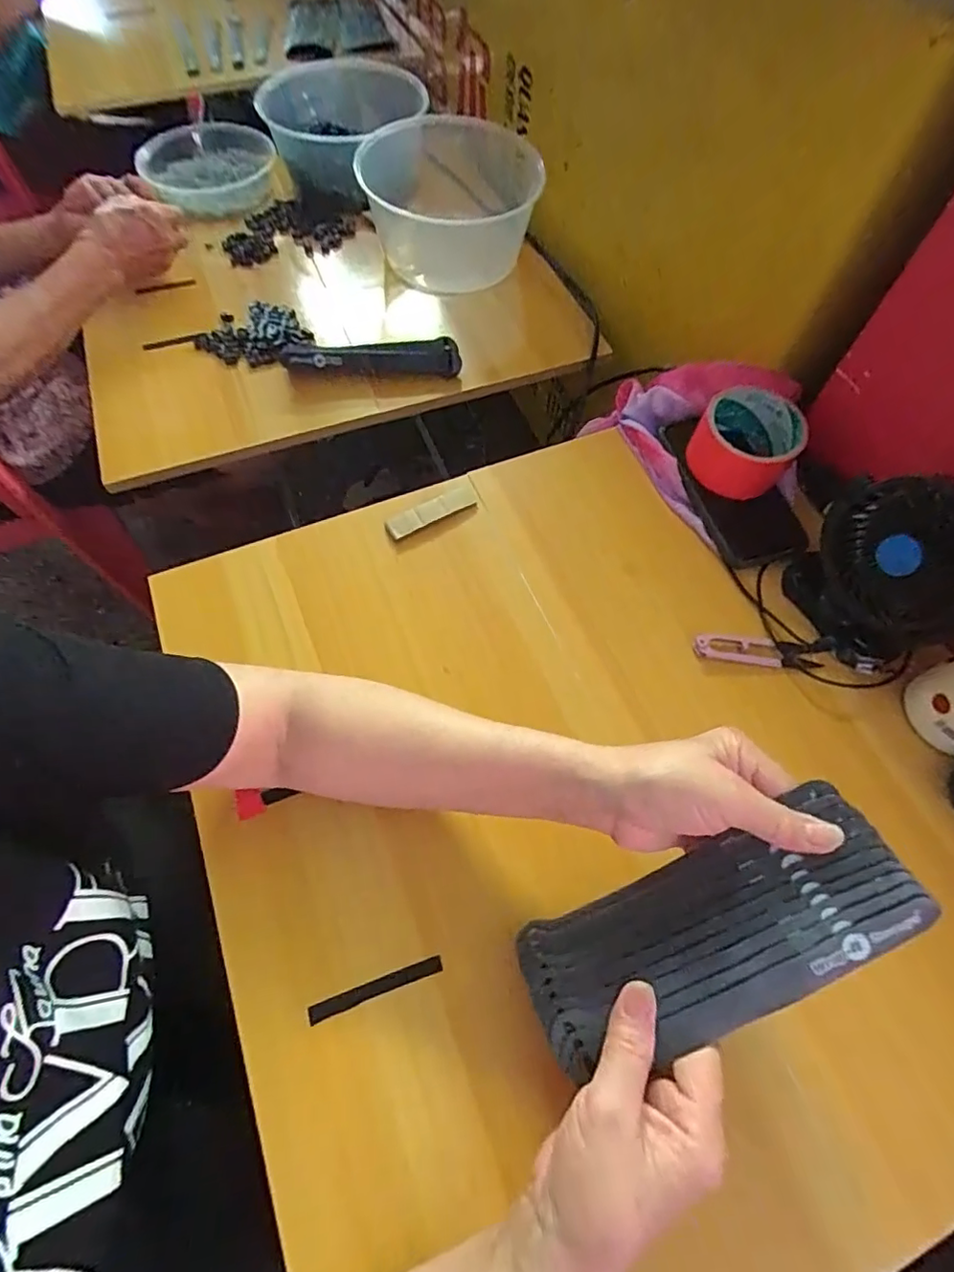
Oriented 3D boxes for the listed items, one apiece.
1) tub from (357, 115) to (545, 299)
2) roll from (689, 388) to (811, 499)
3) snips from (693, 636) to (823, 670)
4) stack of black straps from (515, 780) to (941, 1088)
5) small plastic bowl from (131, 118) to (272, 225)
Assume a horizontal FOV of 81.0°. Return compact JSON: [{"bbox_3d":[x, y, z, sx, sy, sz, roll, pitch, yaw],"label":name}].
[{"bbox_3d":[-0.035,-0.581,0.752,0.233,0.113,0.253,-1,64,-2],"label":"tub"},{"bbox_3d":[0.238,-0.170,0.491,0.084,0.053,0.091,0,64,-1],"label":"roll"},{"bbox_3d":[0.226,0.013,0.449,0.099,0.008,0.024,2,64,0],"label":"snips"},{"bbox_3d":[0.120,0.158,0.295,0.199,0.024,0.084,-27,65,11],"label":"stack of black straps"},{"bbox_3d":[-0.360,-0.648,0.773,0.176,0.054,0.160,0,64,-1],"label":"small plastic bowl"}]

